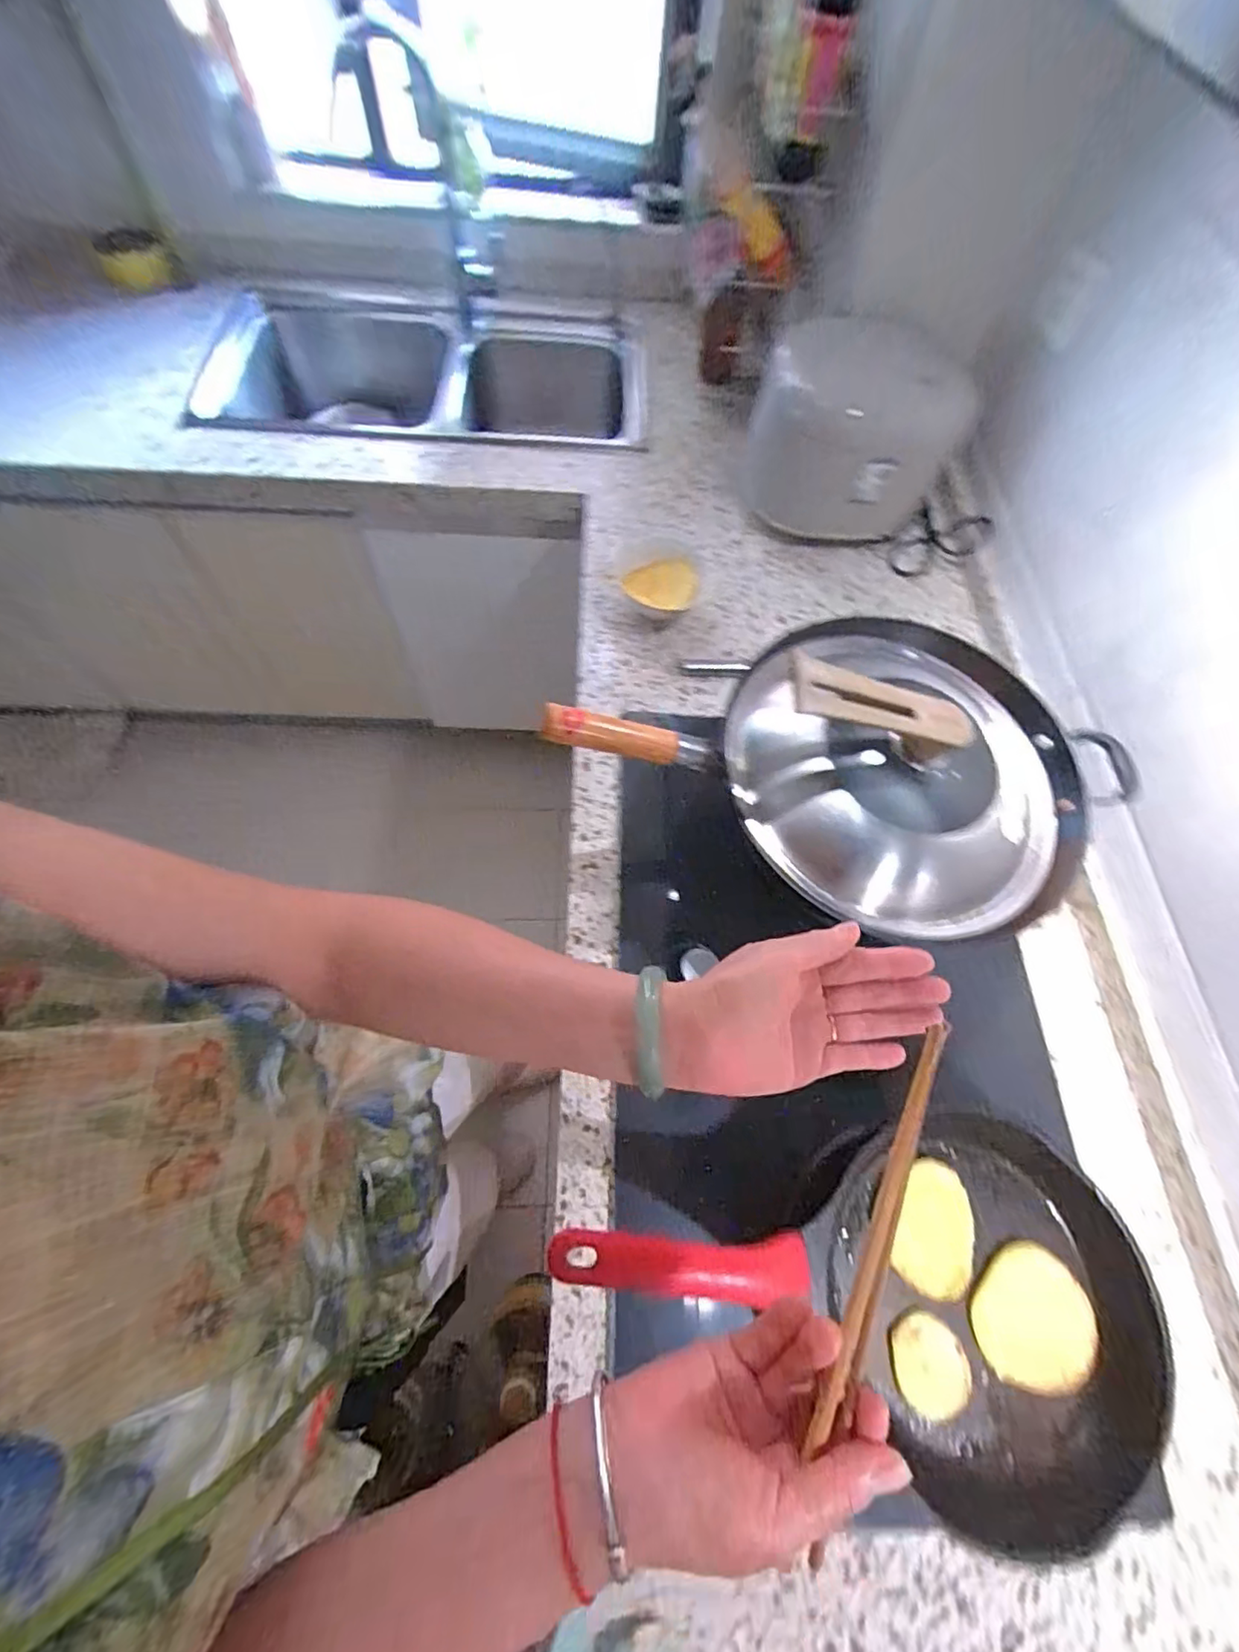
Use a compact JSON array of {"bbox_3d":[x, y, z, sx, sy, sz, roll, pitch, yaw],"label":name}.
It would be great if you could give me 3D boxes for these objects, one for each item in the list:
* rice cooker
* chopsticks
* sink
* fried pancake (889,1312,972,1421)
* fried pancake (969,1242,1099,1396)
[{"bbox_3d":[0.331,-0.571,0.864,0.270,0.227,0.211,14,65,3],"label":"rice cooker"},{"bbox_3d":[0.117,0.203,0.272,0.016,0.008,0.222,21,80,6],"label":"chopsticks"},{"bbox_3d":[-0.343,-0.793,1.120,0.741,0.189,0.448,2,65,-3],"label":"sink"},{"bbox_3d":[0.228,0.398,0.434,0.051,0.013,0.064,-10,66,-8],"label":"fried pancake"},{"bbox_3d":[0.315,0.376,0.451,0.083,0.015,0.093,36,68,13],"label":"fried pancake"}]

